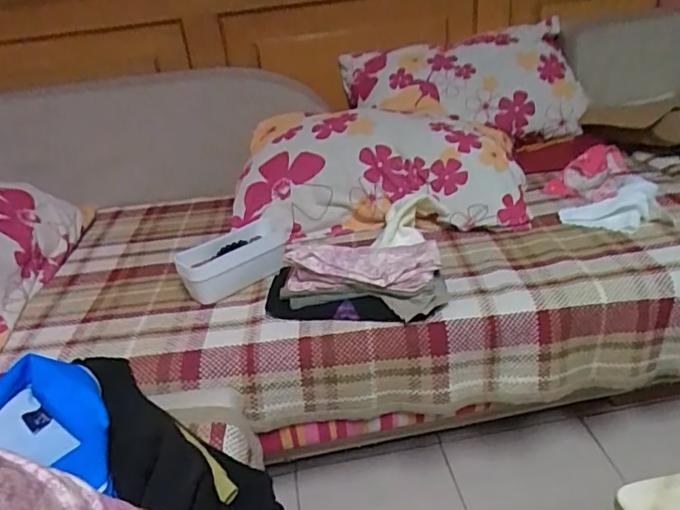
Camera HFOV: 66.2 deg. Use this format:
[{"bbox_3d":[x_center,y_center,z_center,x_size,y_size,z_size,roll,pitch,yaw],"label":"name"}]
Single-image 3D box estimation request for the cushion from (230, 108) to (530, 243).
[{"bbox_3d":[0.075,-0.228,1.238,0.692,0.173,0.419,-4,29,3],"label":"cushion"}]

